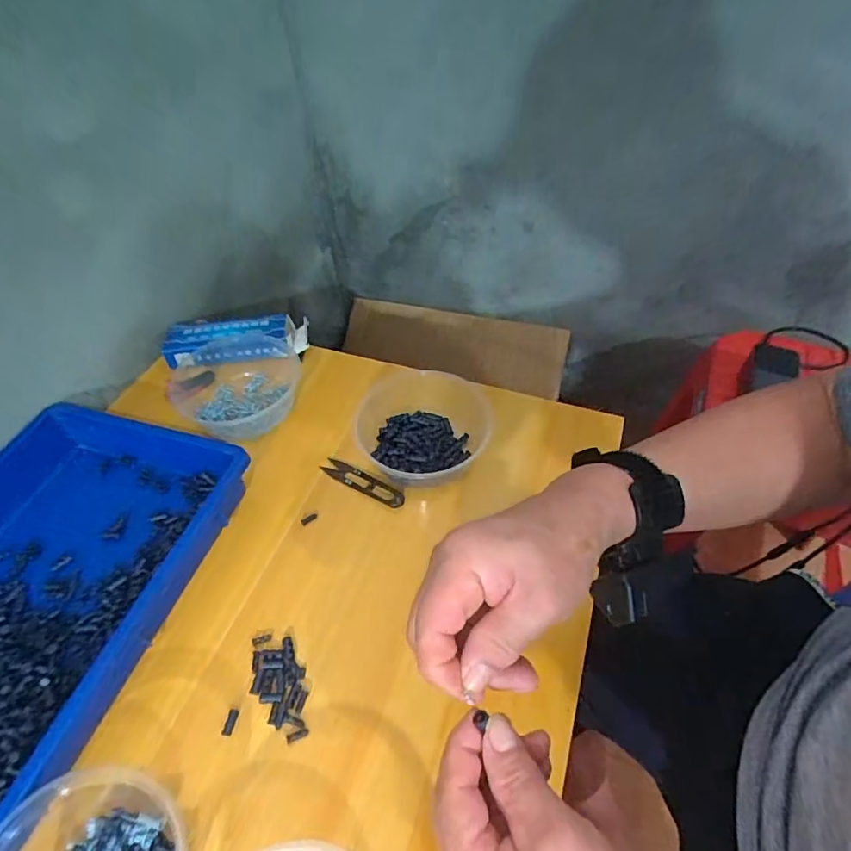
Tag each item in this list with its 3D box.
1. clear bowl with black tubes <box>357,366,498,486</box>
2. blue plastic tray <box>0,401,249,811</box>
[{"bbox_3d":[-0.003,0.004,0.579,0.137,0.057,0.166,22,55,17],"label":"clear bowl with black tubes"},{"bbox_3d":[-0.352,0.144,0.451,0.264,0.058,0.359,13,49,13],"label":"blue plastic tray"}]

